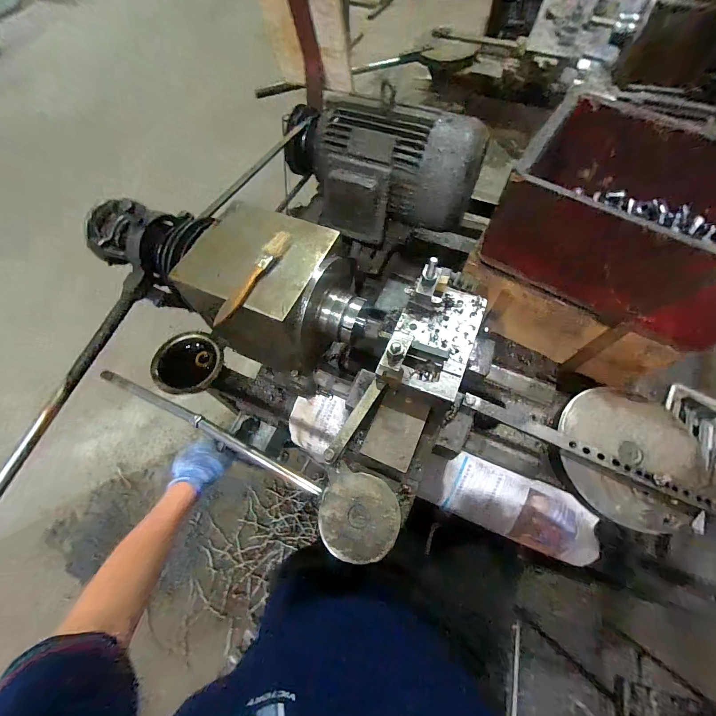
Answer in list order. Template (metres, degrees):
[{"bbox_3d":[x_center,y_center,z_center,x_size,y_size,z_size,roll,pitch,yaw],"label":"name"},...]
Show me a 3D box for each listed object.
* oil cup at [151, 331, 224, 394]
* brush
[{"bbox_3d":[-0.332,0.010,0.658,0.125,0.046,0.117,-1,64,1],"label":"oil cup"},{"bbox_3d":[-0.128,-0.101,0.406,0.022,0.016,0.146,27,67,14],"label":"brush"}]

